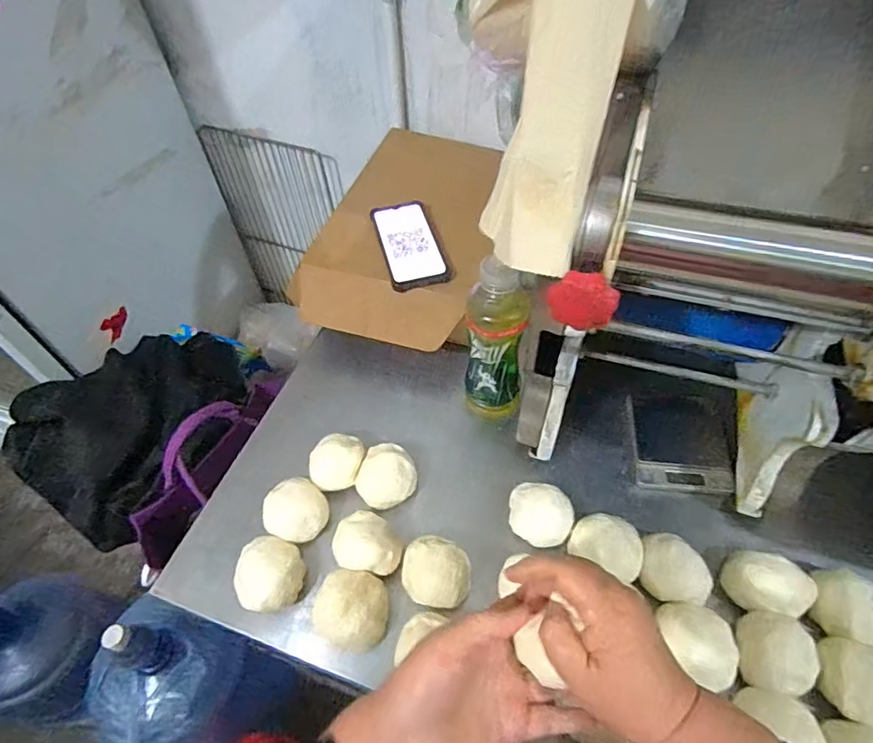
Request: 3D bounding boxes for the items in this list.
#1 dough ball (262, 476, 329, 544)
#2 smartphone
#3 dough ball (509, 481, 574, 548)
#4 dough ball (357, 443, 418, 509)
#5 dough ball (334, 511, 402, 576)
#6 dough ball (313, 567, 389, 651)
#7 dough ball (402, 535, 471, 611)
[{"bbox_3d":[-0.154,0.157,0.578,0.064,0.044,0.069,-2,52,2],"label":"dough ball"},{"bbox_3d":[-0.039,-0.183,0.725,0.077,0.011,0.166,-13,52,-7],"label":"smartphone"},{"bbox_3d":[0.111,0.155,0.560,0.065,0.030,0.063,-2,52,2],"label":"dough ball"},{"bbox_3d":[-0.058,0.118,0.595,0.065,0.049,0.065,-2,52,2],"label":"dough ball"},{"bbox_3d":[-0.072,0.186,0.546,0.064,0.041,0.070,-2,52,2],"label":"dough ball"},{"bbox_3d":[-0.084,0.235,0.513,0.070,0.048,0.066,-2,52,2],"label":"dough ball"},{"bbox_3d":[-0.001,0.203,0.527,0.068,0.043,0.064,-2,52,2],"label":"dough ball"}]

